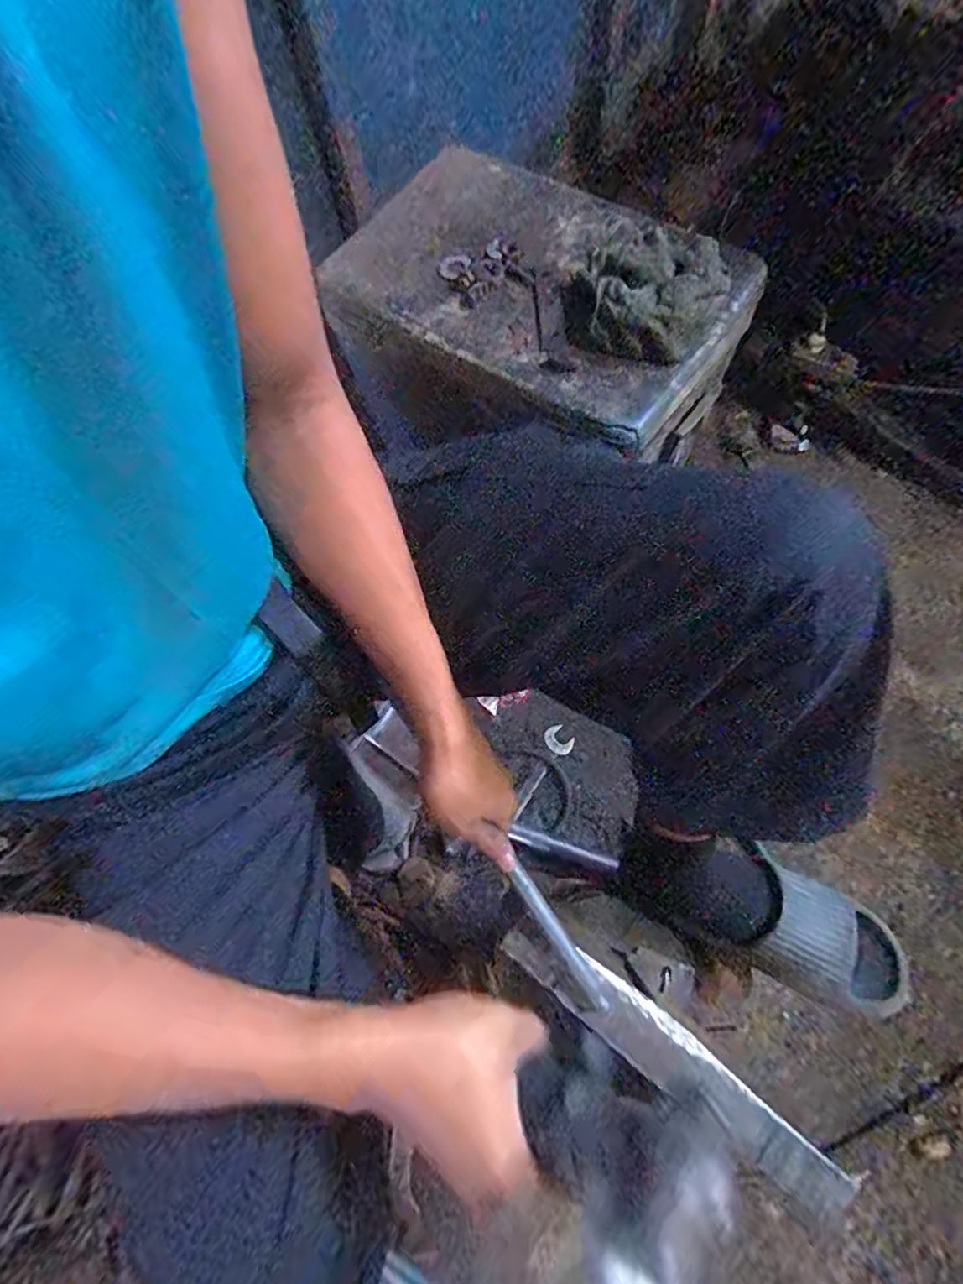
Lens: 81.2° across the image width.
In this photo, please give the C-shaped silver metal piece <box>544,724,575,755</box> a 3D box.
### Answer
[{"bbox_3d":[0.120,0.153,0.873,0.039,0.004,0.048,-46,70,6],"label":"C-shaped silver metal piece"}]

